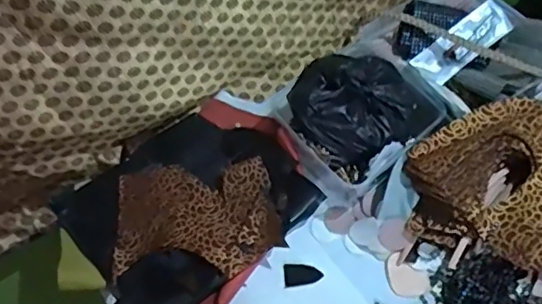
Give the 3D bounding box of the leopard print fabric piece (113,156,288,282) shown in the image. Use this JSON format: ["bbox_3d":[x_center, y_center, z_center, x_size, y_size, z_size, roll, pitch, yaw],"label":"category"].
[{"bbox_3d":[-0.085,0.069,0.631,0.181,0.022,0.143,-8,54,2],"label":"leopard print fabric piece"}]

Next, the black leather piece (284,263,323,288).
[{"bbox_3d":[0.036,0.136,0.619,0.042,0.004,0.025,-3,70,-8],"label":"black leather piece"}]

